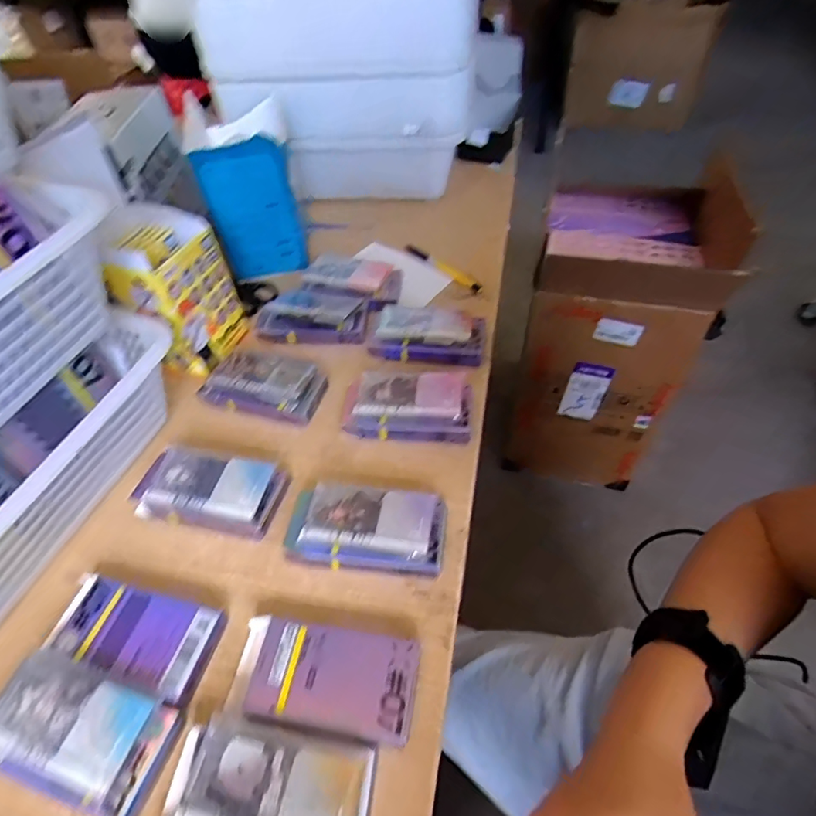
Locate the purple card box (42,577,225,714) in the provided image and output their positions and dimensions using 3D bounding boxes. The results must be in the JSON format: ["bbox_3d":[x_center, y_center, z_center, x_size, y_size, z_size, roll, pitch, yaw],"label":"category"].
[{"bbox_3d":[-0.201,0.168,0.376,0.121,0.025,0.061,10,51,14],"label":"purple card box"}]

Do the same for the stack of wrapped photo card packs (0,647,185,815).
[{"bbox_3d":[-0.213,0.209,0.331,0.118,0.041,0.064,12,51,14],"label":"stack of wrapped photo card packs"}]

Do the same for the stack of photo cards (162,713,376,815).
[{"bbox_3d":[-0.084,0.230,0.306,0.123,0.037,0.063,5,50,9],"label":"stack of photo cards"}]

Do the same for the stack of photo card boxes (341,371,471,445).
[{"bbox_3d":[-0.002,-0.007,0.496,0.122,0.035,0.068,3,50,8],"label":"stack of photo card boxes"}]

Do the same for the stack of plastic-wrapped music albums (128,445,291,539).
[{"bbox_3d":[-0.171,0.072,0.445,0.122,0.034,0.059,8,50,12],"label":"stack of plastic-wrapped music albums"}]

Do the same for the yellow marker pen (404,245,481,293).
[{"bbox_3d":[0.042,-0.183,0.662,0.013,0.011,0.131,-36,55,-24],"label":"yellow marker pen"}]

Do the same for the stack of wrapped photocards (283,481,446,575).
[{"bbox_3d":[-0.033,0.098,0.412,0.121,0.035,0.063,6,50,10],"label":"stack of wrapped photocards"}]

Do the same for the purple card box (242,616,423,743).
[{"bbox_3d":[-0.055,0.184,0.348,0.121,0.018,0.062,5,50,9],"label":"purple card box"}]

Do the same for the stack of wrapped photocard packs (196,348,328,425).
[{"bbox_3d":[-0.147,-0.025,0.522,0.118,0.031,0.062,11,51,14],"label":"stack of wrapped photocard packs"}]

